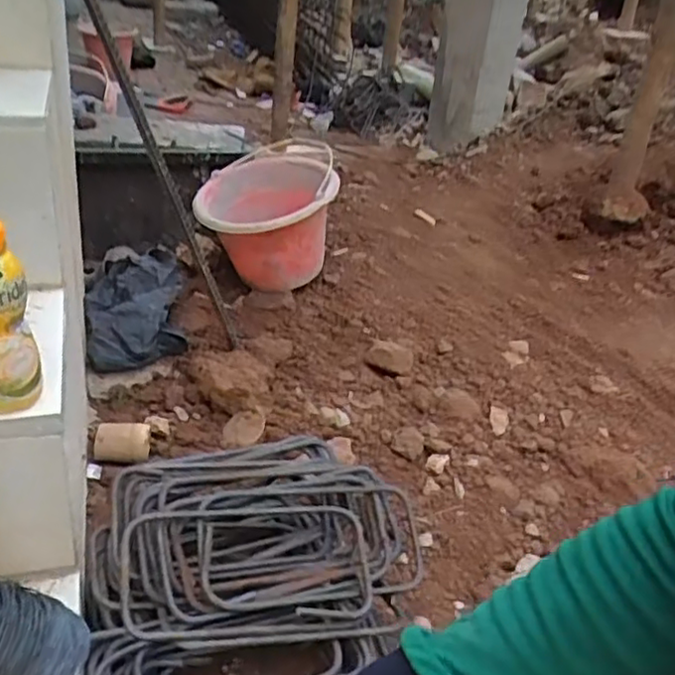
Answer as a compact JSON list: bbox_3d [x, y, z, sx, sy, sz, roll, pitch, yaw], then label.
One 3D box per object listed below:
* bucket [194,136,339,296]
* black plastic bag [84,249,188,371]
[{"bbox_3d":[-0.138,-0.245,1.428,0.285,0.217,0.285,-3,44,3],"label":"bucket"},{"bbox_3d":[-0.373,-0.049,1.250,0.176,0.129,0.239,-5,34,-18],"label":"black plastic bag"}]

